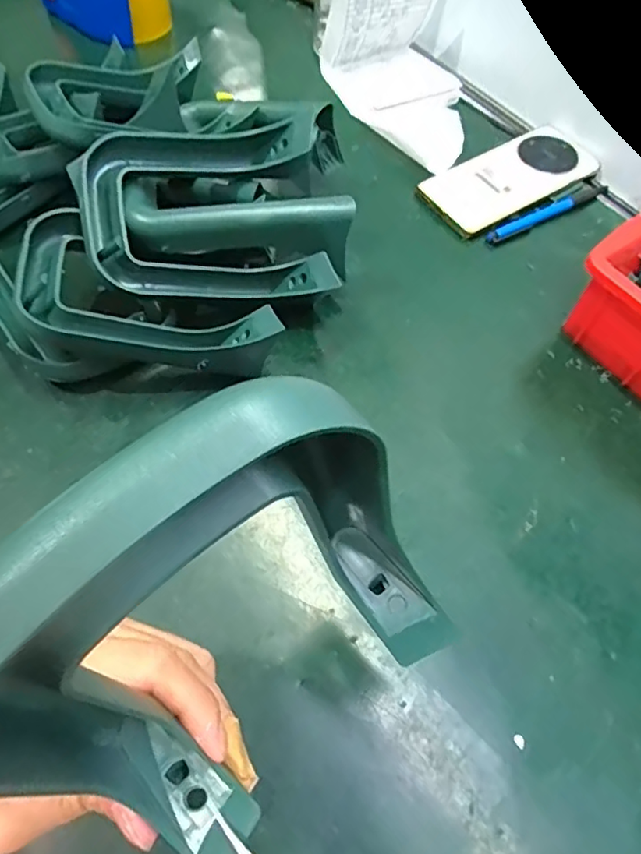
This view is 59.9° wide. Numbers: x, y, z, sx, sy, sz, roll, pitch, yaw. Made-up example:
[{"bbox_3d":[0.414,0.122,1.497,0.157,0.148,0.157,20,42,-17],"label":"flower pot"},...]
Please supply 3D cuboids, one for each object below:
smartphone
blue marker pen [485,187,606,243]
[{"bbox_3d":[0.173,-0.226,0.506,0.159,0.010,0.073,-29,71,-14],"label":"smartphone"},{"bbox_3d":[0.202,-0.190,0.494,0.132,0.010,0.012,-26,64,-17],"label":"blue marker pen"}]

